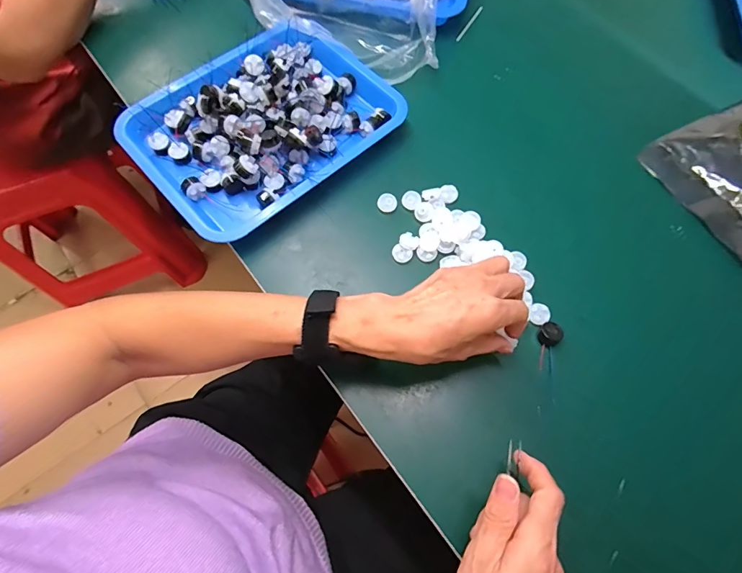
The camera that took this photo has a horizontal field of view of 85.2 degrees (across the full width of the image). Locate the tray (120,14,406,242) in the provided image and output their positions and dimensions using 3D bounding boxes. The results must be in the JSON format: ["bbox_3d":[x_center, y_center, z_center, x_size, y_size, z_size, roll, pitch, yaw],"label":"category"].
[{"bbox_3d":[-0.118,-0.192,0.457,0.282,0.045,0.216,-42,75,-15],"label":"tray"}]

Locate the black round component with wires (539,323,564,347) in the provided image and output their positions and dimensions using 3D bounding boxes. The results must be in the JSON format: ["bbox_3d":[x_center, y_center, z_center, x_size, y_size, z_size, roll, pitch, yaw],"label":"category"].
[{"bbox_3d":[0.174,0.046,0.390,0.020,0.010,0.021,0,69,-1],"label":"black round component with wires"}]

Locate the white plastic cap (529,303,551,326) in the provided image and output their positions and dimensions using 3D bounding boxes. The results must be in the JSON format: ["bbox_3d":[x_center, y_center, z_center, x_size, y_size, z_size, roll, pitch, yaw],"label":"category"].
[{"bbox_3d":[0.169,0.027,0.401,0.020,0.004,0.024,4,69,0],"label":"white plastic cap"}]

